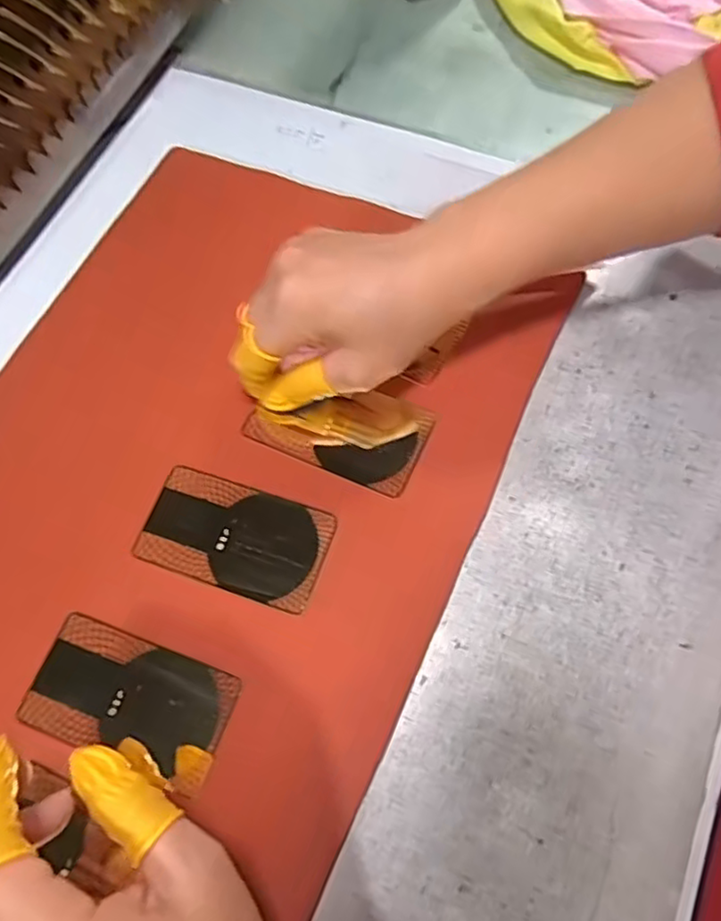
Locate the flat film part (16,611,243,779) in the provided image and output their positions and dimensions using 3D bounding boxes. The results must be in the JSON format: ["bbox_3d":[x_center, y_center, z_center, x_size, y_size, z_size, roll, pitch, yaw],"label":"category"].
[{"bbox_3d":[-0.096,0.099,0.273,0.085,0.004,0.046,17,64,13],"label":"flat film part"}]

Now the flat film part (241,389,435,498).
[{"bbox_3d":[-0.010,-0.017,0.319,0.083,0.004,0.047,22,71,11],"label":"flat film part"}]

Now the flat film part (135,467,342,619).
[{"bbox_3d":[-0.058,0.035,0.300,0.085,0.004,0.048,18,70,10],"label":"flat film part"}]

